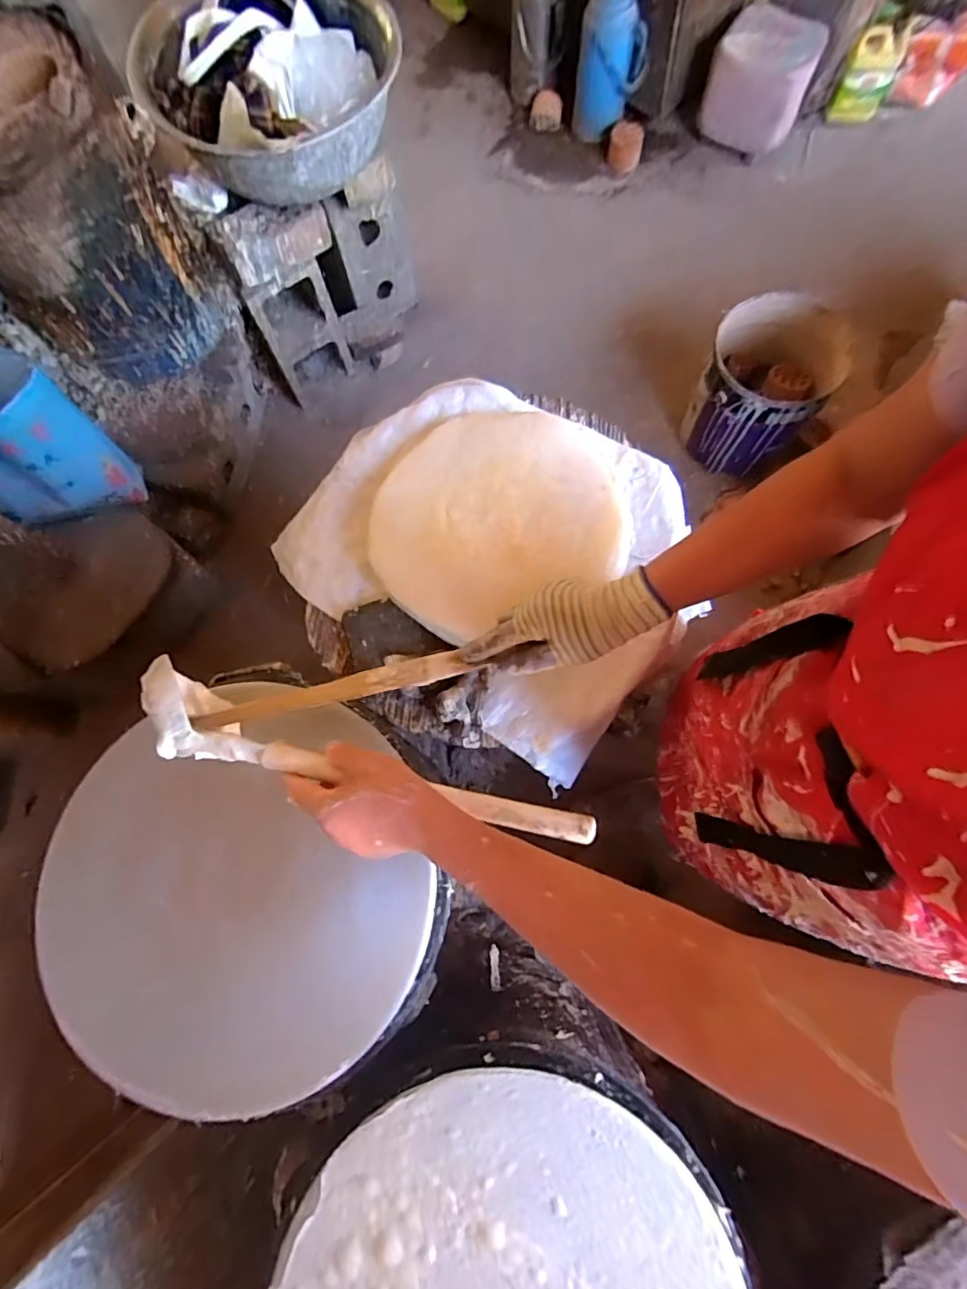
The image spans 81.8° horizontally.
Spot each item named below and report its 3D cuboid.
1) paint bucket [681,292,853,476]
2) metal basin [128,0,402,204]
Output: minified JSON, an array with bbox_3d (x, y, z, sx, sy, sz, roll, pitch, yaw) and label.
[{"bbox_3d":[0.710,-0.654,1.445,0.298,0.310,0.343,25,74,10],"label":"paint bucket"},{"bbox_3d":[-0.438,-1.159,1.179,0.512,0.227,0.512,-1,71,2],"label":"metal basin"}]

